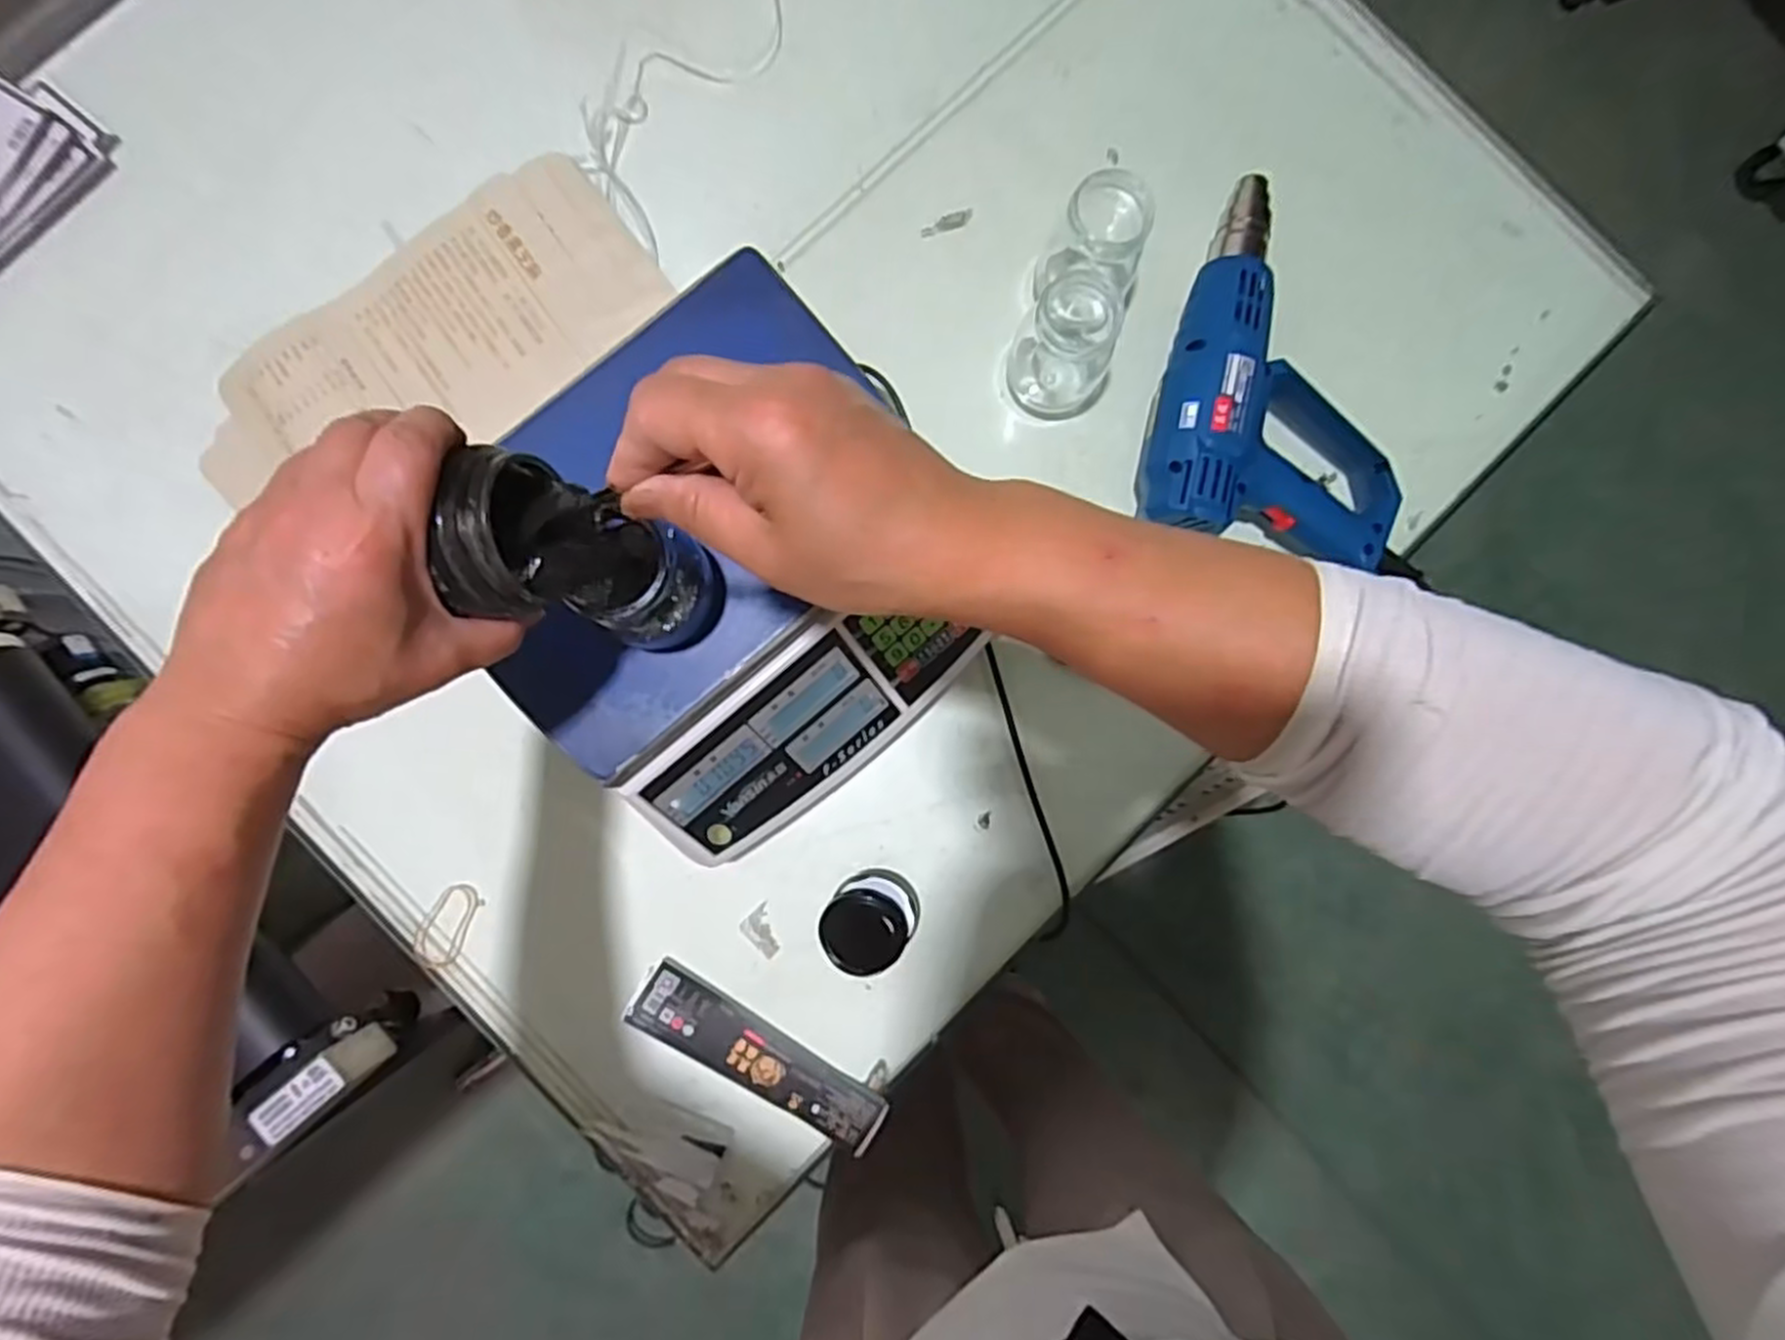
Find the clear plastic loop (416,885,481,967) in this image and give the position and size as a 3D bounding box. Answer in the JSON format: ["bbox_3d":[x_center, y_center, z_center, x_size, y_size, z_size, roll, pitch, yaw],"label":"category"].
[{"bbox_3d":[-0.306,0.174,0.537,0.031,0.004,0.057,18,85,-9],"label":"clear plastic loop"}]

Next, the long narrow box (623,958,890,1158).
[{"bbox_3d":[-0.090,0.264,0.540,0.186,0.008,0.048,30,86,1],"label":"long narrow box"}]

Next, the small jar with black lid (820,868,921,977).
[{"bbox_3d":[-0.016,0.175,0.541,0.061,0.027,0.069,24,86,0],"label":"small jar with black lid"}]

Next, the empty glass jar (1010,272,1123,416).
[{"bbox_3d":[0.123,-0.226,0.547,0.068,0.073,0.069,0,86,-1],"label":"empty glass jar"}]

